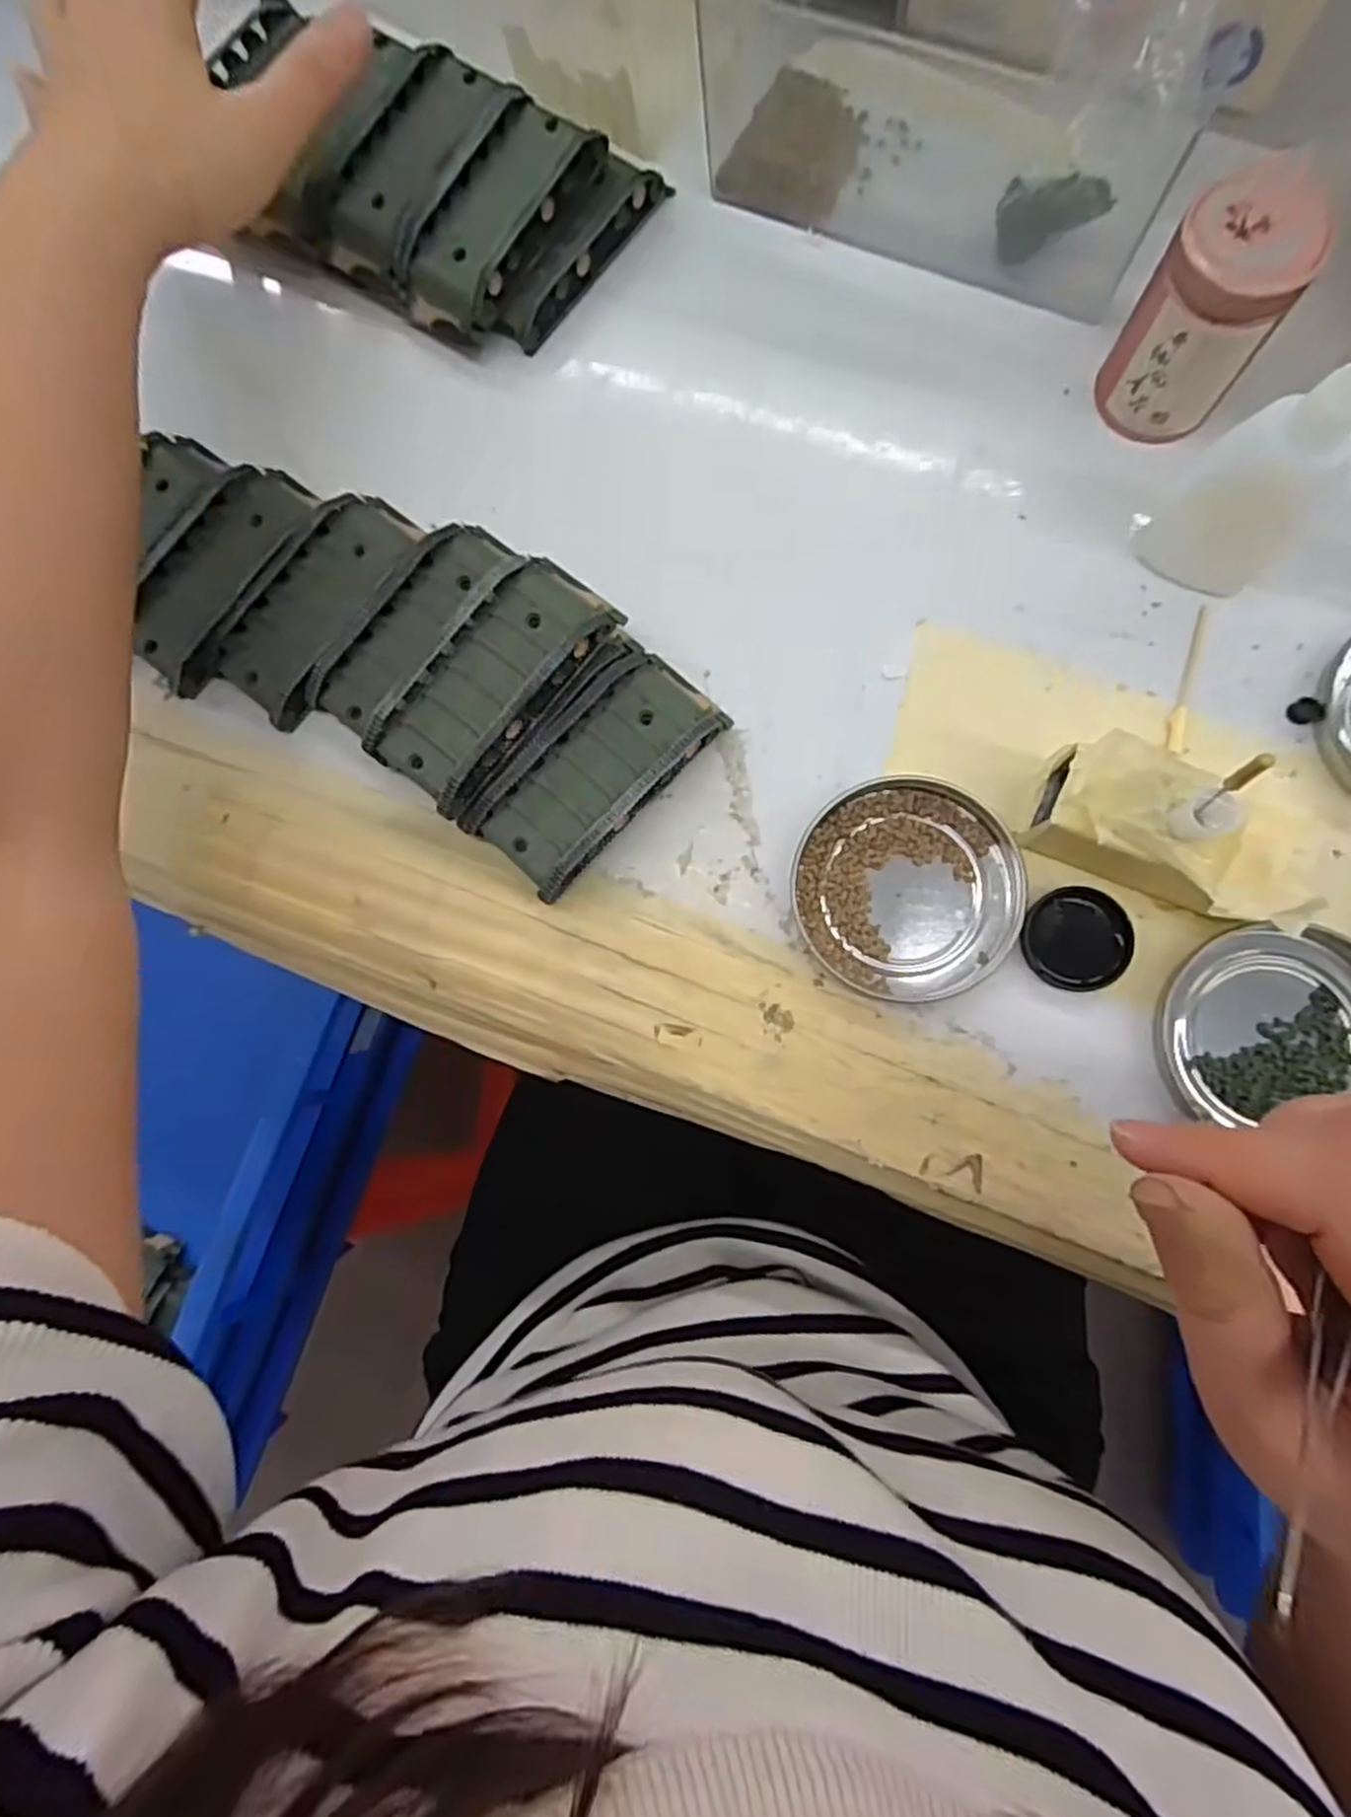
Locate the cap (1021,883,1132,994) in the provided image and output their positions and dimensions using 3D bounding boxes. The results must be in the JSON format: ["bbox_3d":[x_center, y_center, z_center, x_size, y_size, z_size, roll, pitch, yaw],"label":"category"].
[{"bbox_3d":[0.141,0.011,0.278,0.035,0.006,0.035,-1,82,5],"label":"cap"}]

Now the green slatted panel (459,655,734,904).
[{"bbox_3d":[-0.028,-0.052,0.293,0.046,0.020,0.096,43,88,9],"label":"green slatted panel"}]

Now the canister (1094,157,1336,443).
[{"bbox_3d":[0.183,-0.205,0.275,0.043,0.067,0.042,-1,82,5],"label":"canister"}]

